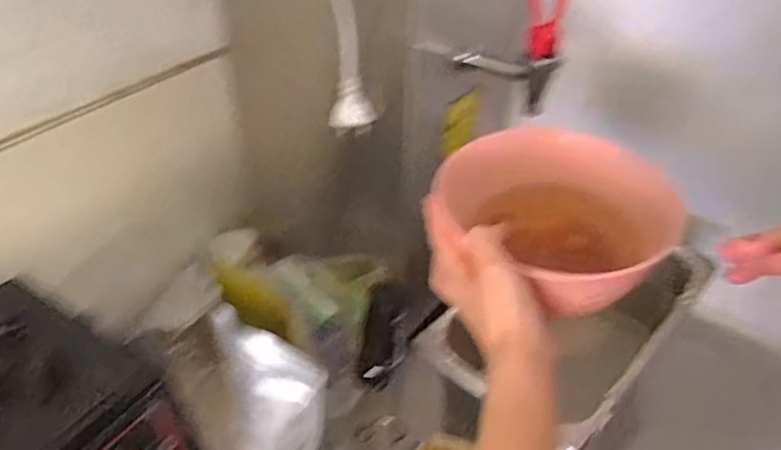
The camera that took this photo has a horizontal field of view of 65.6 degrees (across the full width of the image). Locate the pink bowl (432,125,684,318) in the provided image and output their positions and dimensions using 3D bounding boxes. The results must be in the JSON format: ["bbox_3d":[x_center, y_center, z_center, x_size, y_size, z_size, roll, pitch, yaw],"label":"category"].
[{"bbox_3d":[0.123,-0.008,0.463,0.154,0.086,0.179,26,45,28],"label":"pink bowl"}]

